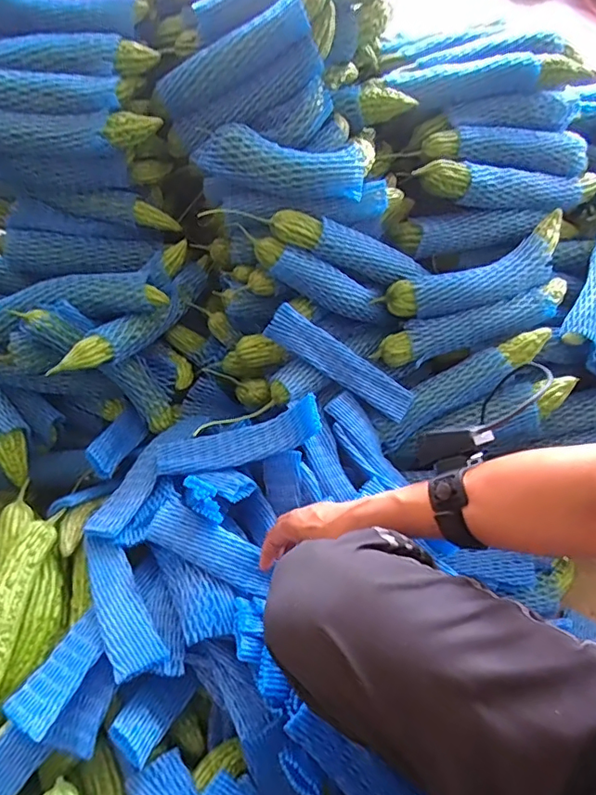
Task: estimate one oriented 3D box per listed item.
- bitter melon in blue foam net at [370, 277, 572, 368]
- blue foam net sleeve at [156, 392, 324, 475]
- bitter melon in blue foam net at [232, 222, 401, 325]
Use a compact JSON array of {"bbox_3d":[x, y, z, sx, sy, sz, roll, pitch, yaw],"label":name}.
[{"bbox_3d":[0.267,-0.109,0.783,0.313,0.053,0.054,-14,58,-9],"label":"bitter melon in blue foam net"},{"bbox_3d":[-0.077,0.054,0.684,0.219,0.045,0.061,-12,57,-8],"label":"blue foam net sleeve"},{"bbox_3d":[0.035,-0.167,0.748,0.249,0.048,0.054,25,54,-22],"label":"bitter melon in blue foam net"}]

